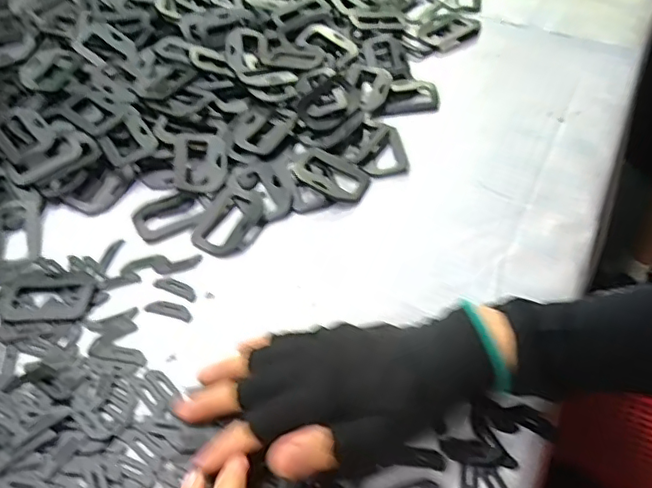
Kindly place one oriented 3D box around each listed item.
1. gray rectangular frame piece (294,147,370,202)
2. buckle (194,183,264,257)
[{"bbox_3d":[0.004,-0.056,0.461,0.059,0.008,0.039,26,55,23],"label":"gray rectangular frame piece"},{"bbox_3d":[-0.072,-0.018,0.443,0.045,0.008,0.064,15,52,16],"label":"buckle"}]

